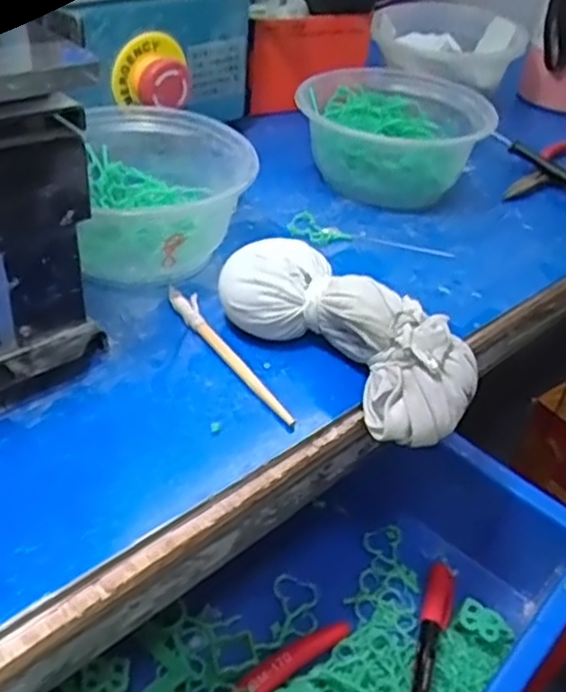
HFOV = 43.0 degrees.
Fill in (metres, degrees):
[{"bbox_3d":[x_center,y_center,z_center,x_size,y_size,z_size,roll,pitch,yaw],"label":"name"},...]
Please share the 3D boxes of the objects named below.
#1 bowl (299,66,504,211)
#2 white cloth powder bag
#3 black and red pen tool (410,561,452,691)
[{"bbox_3d":[0.075,-0.144,0.502,0.129,0.064,0.104,22,41,18],"label":"bowl"},{"bbox_3d":[0.029,-0.008,0.352,0.135,0.043,0.051,30,44,26],"label":"white cloth powder bag"},{"bbox_3d":[0.075,0.172,0.380,0.015,0.012,0.142,16,40,12],"label":"black and red pen tool"}]

